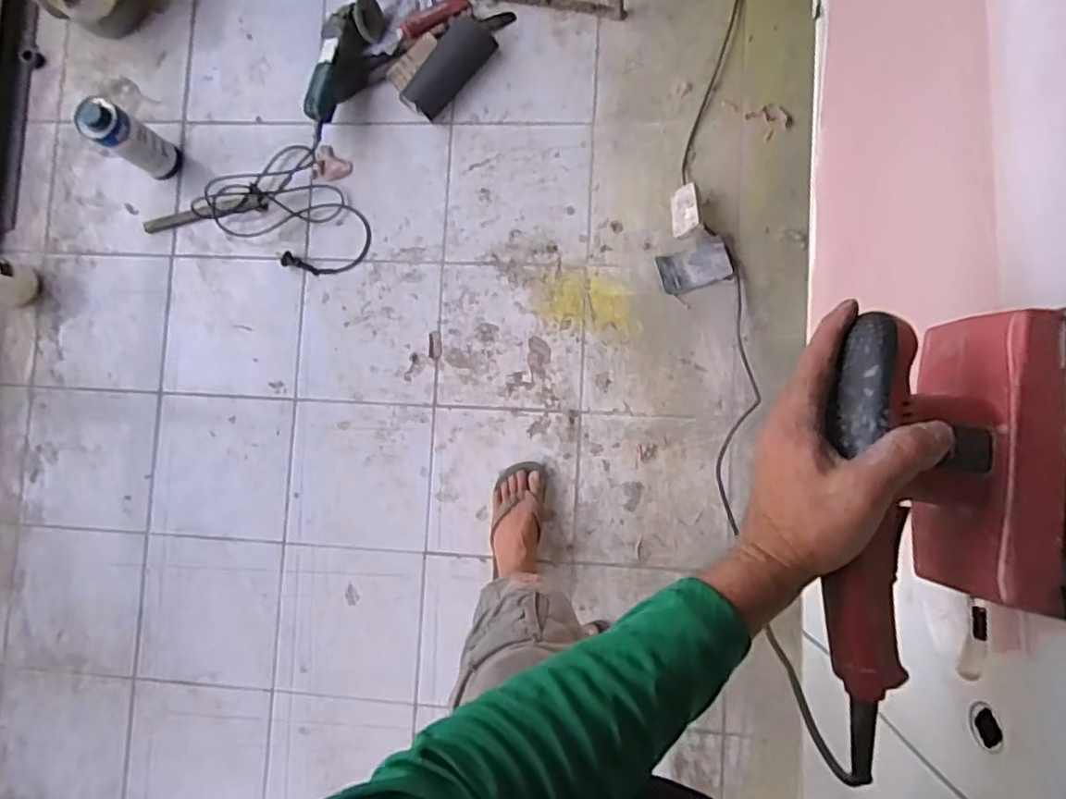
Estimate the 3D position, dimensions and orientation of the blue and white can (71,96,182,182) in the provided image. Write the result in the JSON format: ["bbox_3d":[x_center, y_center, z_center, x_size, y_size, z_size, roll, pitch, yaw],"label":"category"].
[{"bbox_3d":[-0.821,-0.530,1.347,0.079,0.227,0.082,0,86,6],"label":"blue and white can"}]

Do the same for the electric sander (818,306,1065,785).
[{"bbox_3d":[0.261,0.081,0.401,0.157,0.082,0.266,2,87,6],"label":"electric sander"}]

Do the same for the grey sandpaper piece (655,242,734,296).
[{"bbox_3d":[0.326,-0.267,1.318,0.136,0.012,0.082,-17,85,5],"label":"grey sandpaper piece"}]

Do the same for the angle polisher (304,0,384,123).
[{"bbox_3d":[-0.410,-0.720,1.384,0.096,0.069,0.273,28,89,7],"label":"angle polisher"}]

